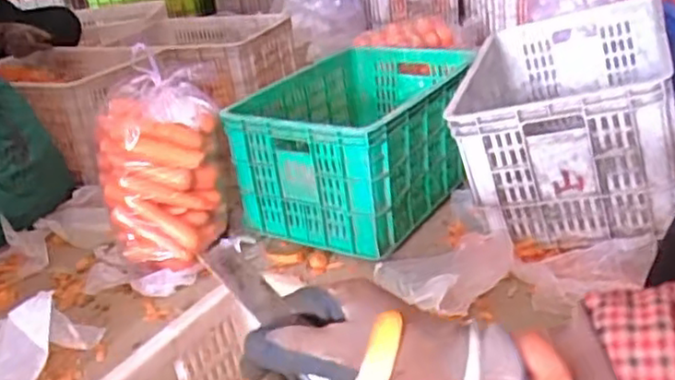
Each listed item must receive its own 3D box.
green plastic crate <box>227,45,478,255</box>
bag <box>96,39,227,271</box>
[{"bbox_3d":[0.056,-0.120,1.424,0.377,0.246,0.540,8,30,29],"label":"green plastic crate"},{"bbox_3d":[-0.329,-0.039,1.284,0.209,0.321,0.228,-2,27,12],"label":"bag"}]

